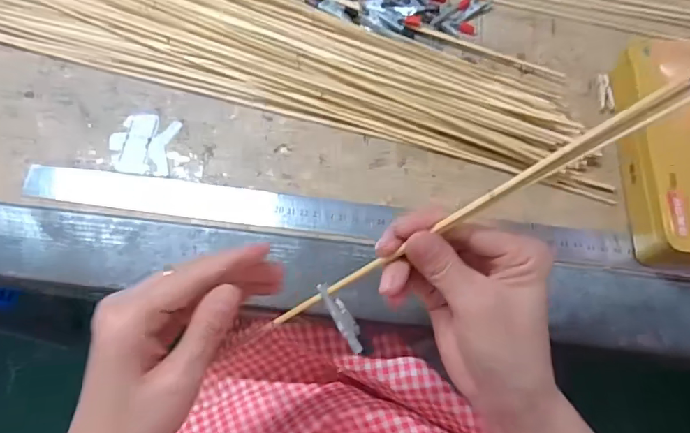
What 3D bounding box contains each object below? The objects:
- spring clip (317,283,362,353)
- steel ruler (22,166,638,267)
[{"bbox_3d":[-0.002,0.056,0.265,0.009,0.004,0.042,-31,86,-12],"label":"spring clip"},{"bbox_3d":[-0.017,-0.001,0.370,0.466,0.005,0.031,7,67,2],"label":"steel ruler"}]

